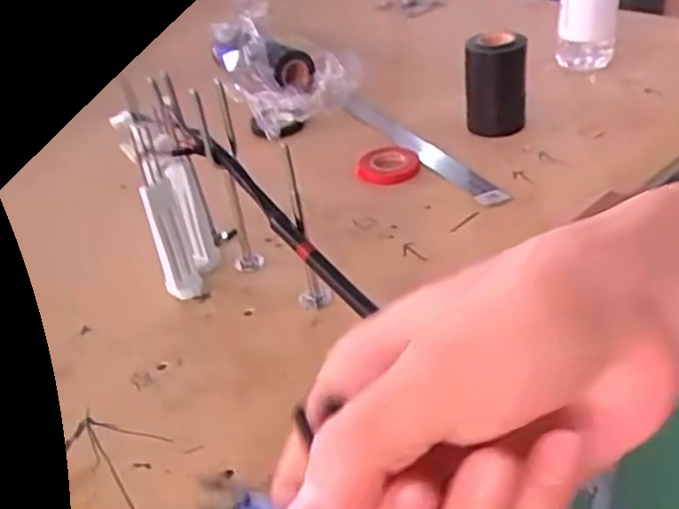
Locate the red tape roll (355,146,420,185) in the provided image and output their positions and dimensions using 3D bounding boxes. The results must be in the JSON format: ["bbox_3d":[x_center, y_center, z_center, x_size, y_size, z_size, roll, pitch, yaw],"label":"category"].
[{"bbox_3d":[0.048,-0.089,0.697,0.060,0.015,0.060,-5,34,4],"label":"red tape roll"}]

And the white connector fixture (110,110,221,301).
[{"bbox_3d":[-0.130,-0.036,0.547,0.051,0.129,0.064,-9,34,-7],"label":"white connector fixture"}]

